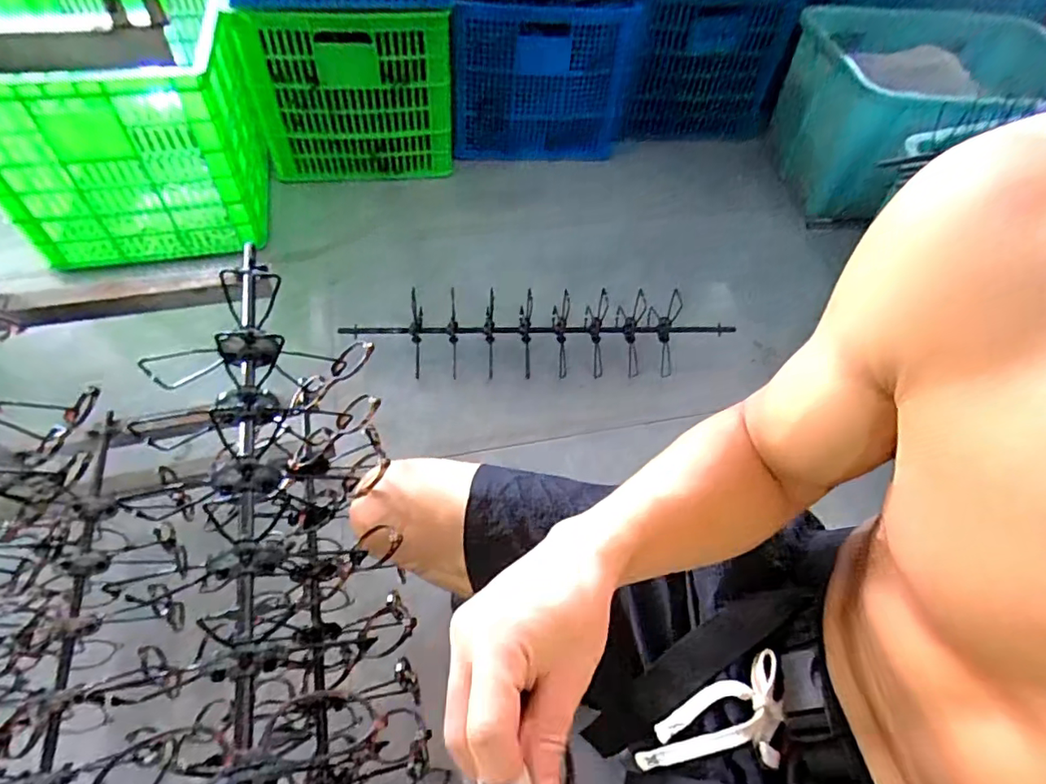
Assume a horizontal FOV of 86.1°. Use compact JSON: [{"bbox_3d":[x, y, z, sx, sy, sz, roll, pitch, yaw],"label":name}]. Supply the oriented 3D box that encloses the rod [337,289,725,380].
[{"bbox_3d":[0.042,-0.123,1.199,0.806,0.114,0.198,-3,54,-7],"label":"rod"}]

